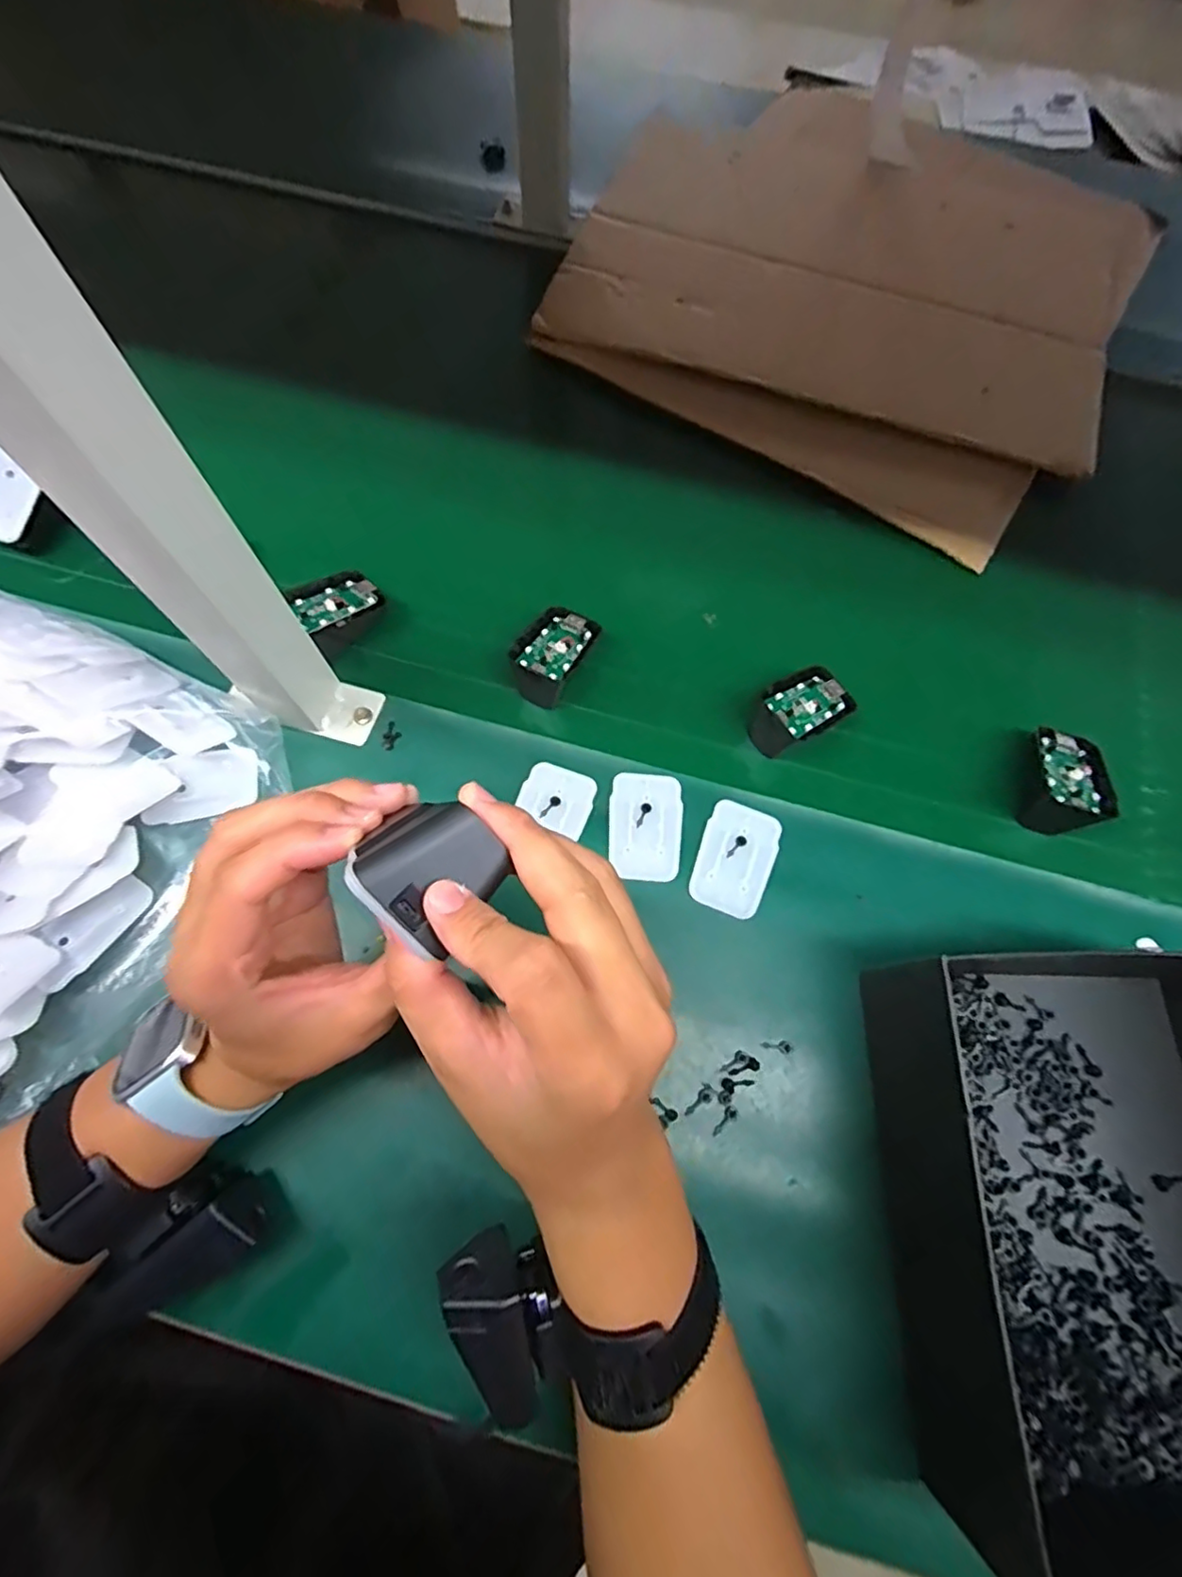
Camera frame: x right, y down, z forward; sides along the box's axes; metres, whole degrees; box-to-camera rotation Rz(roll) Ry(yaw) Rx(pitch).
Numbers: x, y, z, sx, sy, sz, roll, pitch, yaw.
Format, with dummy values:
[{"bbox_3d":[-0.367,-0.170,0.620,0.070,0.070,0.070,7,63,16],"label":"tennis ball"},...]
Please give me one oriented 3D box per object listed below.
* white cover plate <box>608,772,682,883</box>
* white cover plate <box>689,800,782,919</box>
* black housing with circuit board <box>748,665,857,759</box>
[{"bbox_3d":[0.034,0.023,0.391,0.045,0.004,0.069,3,68,-3],"label":"white cover plate"},{"bbox_3d":[0.089,0.042,0.384,0.044,0.004,0.069,20,71,5],"label":"white cover plate"},{"bbox_3d":[0.137,-0.051,0.418,0.074,0.037,0.042,-31,74,-12],"label":"black housing with circuit board"}]

